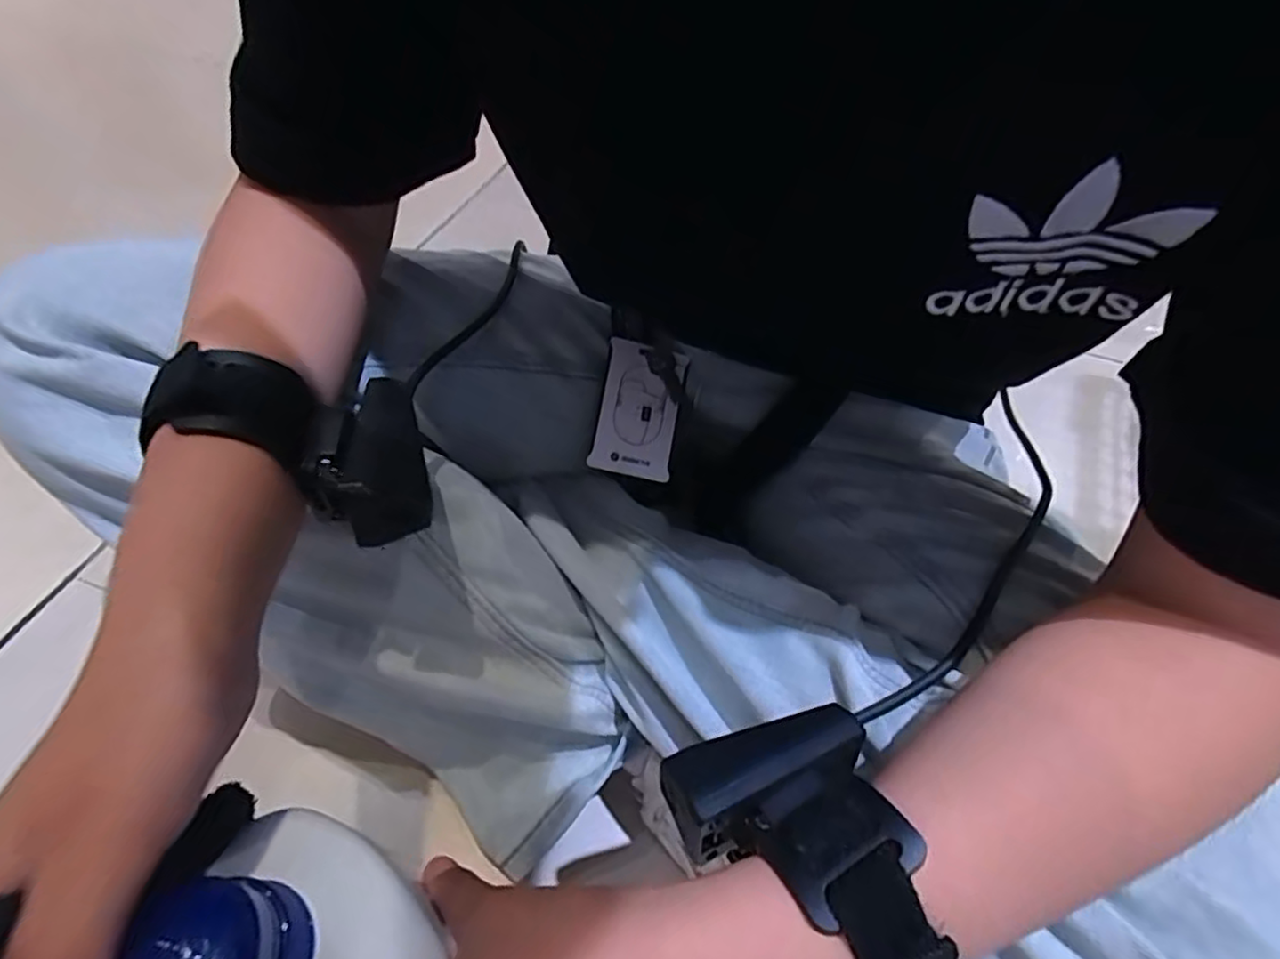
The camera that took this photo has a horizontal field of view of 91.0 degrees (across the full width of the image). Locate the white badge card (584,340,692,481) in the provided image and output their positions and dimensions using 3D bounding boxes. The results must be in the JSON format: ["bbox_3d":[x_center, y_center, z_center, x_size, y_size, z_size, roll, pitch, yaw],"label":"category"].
[{"bbox_3d":[-0.001,-0.045,0.400,0.049,0.004,0.083,12,83,-12],"label":"white badge card"}]

